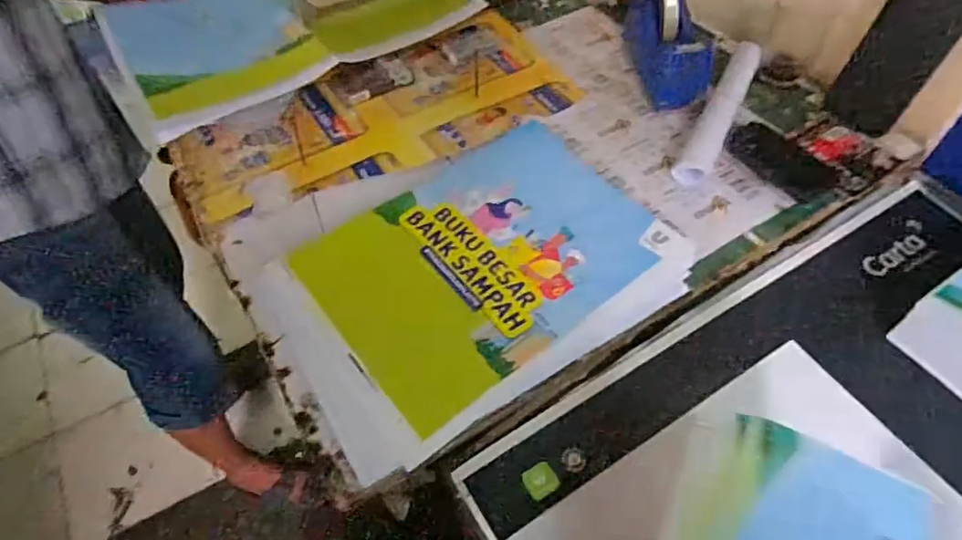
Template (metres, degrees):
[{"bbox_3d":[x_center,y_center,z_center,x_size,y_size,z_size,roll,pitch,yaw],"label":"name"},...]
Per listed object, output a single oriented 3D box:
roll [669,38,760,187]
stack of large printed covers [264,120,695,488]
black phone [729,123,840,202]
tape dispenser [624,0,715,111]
[{"bbox_3d":[0.269,-0.180,0.649,0.035,0.029,0.229,25,57,18],"label":"roll"},{"bbox_3d":[0.003,-0.005,0.548,0.365,0.033,0.252,-30,58,-20],"label":"stack of large printed covers"},{"bbox_3d":[0.321,-0.121,0.625,0.059,0.012,0.114,-35,60,-23],"label":"black phone"},{"bbox_3d":[0.223,-0.281,0.695,0.069,0.098,0.160,-6,53,-4],"label":"tape dispenser"}]

